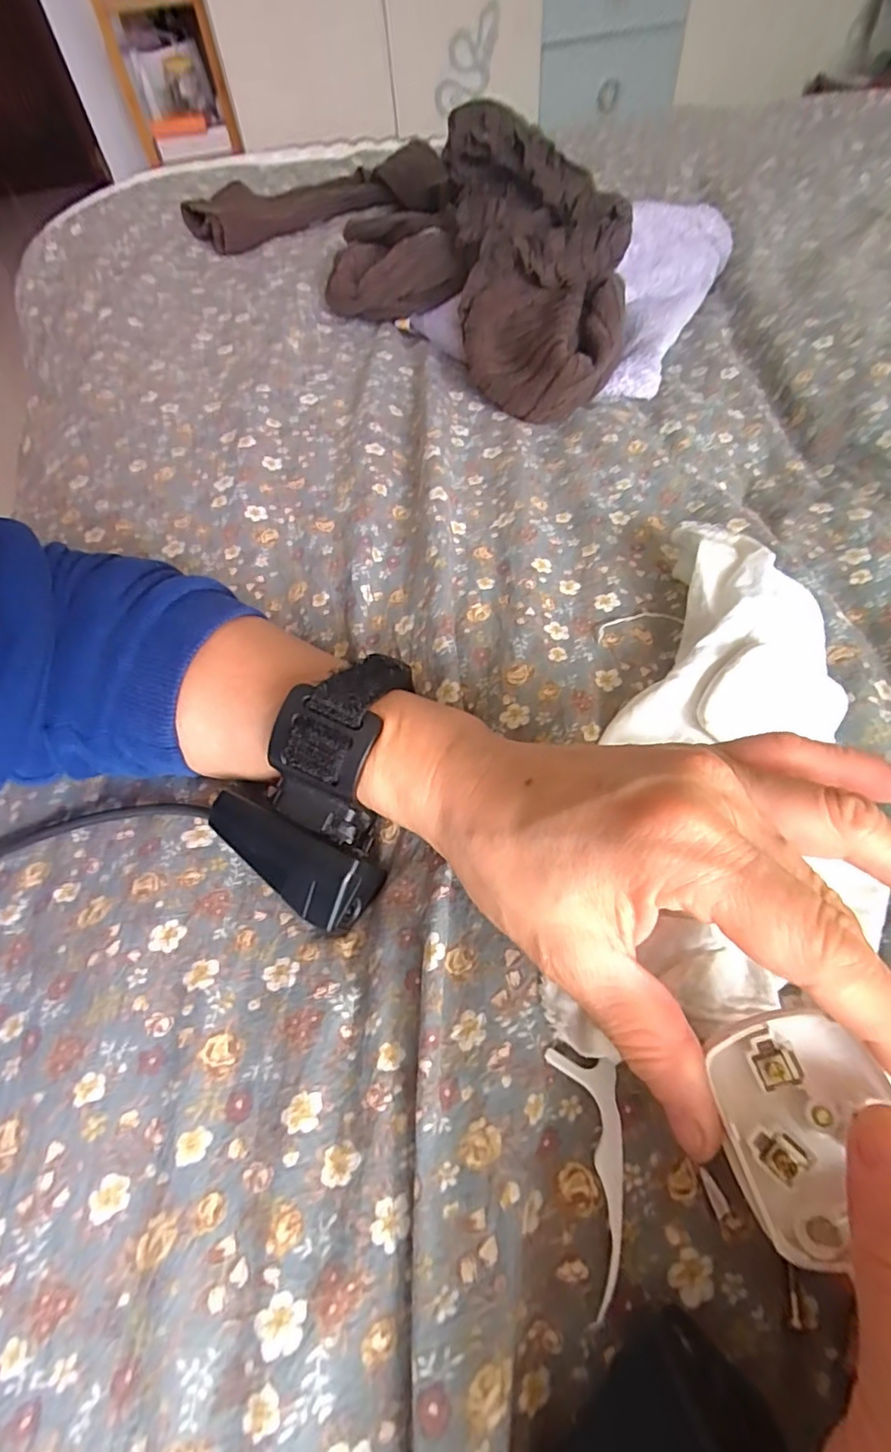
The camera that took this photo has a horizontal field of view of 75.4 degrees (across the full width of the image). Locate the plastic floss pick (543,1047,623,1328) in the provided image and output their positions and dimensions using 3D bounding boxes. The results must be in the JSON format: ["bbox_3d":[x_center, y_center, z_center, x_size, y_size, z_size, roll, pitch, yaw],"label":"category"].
[{"bbox_3d":[0.046,0.130,0.170,0.021,0.005,0.060,-1,56,-15],"label":"plastic floss pick"}]

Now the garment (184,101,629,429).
[{"bbox_3d":[-0.016,-0.435,0.487,0.222,0.112,0.526,-35,61,-18],"label":"garment"}]

